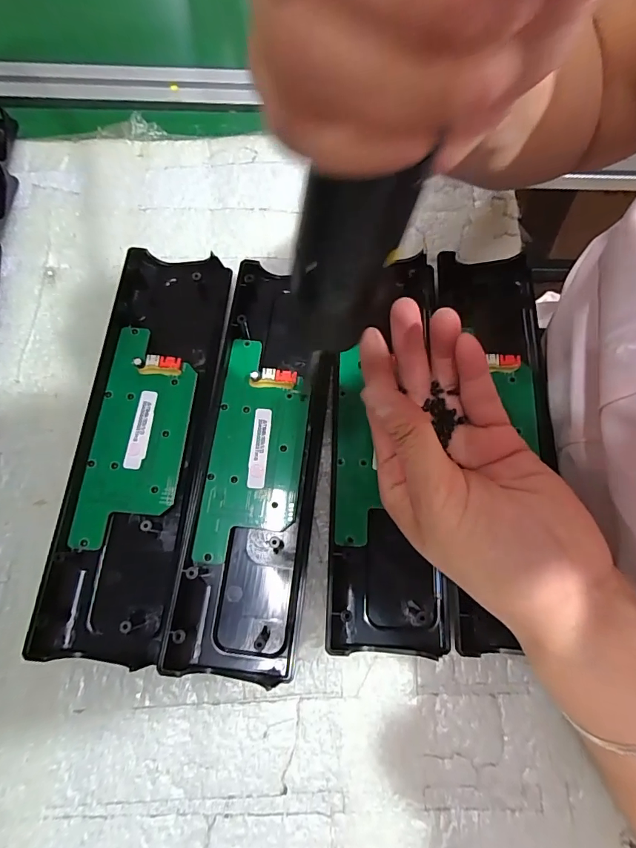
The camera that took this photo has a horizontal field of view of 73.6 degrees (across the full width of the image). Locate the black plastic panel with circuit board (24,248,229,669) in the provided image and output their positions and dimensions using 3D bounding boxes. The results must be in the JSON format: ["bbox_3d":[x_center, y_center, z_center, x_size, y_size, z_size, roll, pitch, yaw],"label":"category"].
[{"bbox_3d":[-0.108,0.006,0.259,0.067,0.016,0.244,5,73,0],"label":"black plastic panel with circuit board"}]

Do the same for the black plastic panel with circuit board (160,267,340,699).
[{"bbox_3d":[-0.032,0.015,0.260,0.074,0.016,0.244,6,73,0],"label":"black plastic panel with circuit board"}]

